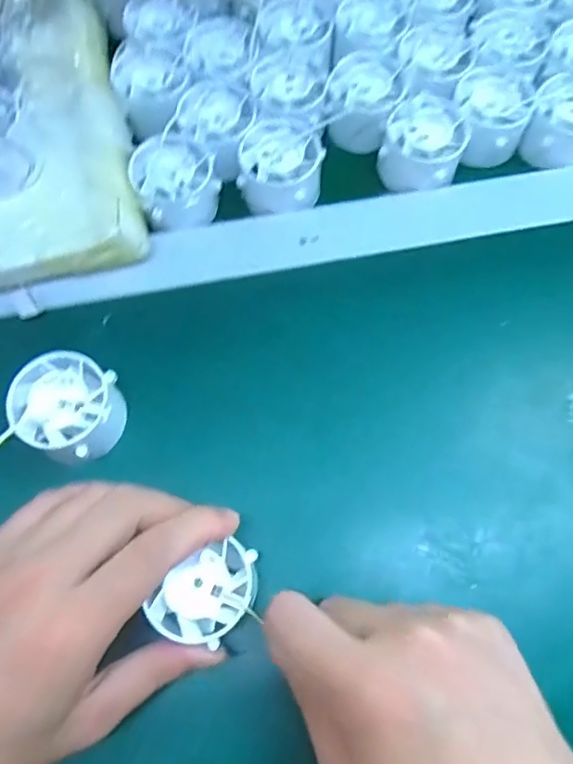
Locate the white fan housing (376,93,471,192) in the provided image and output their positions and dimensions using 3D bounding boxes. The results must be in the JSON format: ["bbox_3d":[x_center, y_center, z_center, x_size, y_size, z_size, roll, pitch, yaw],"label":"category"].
[{"bbox_3d":[0.086,-0.150,0.360,0.046,0.035,0.053,31,74,12],"label":"white fan housing"}]

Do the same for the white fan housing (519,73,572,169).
[{"bbox_3d":[0.180,-0.166,0.369,0.046,0.028,0.056,25,72,10],"label":"white fan housing"}]

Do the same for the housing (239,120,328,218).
[{"bbox_3d":[-0.003,-0.134,0.361,0.047,0.027,0.055,12,71,6],"label":"housing"}]

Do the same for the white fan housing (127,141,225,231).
[{"bbox_3d":[-0.067,-0.121,0.355,0.049,0.028,0.046,0,70,1],"label":"white fan housing"}]

